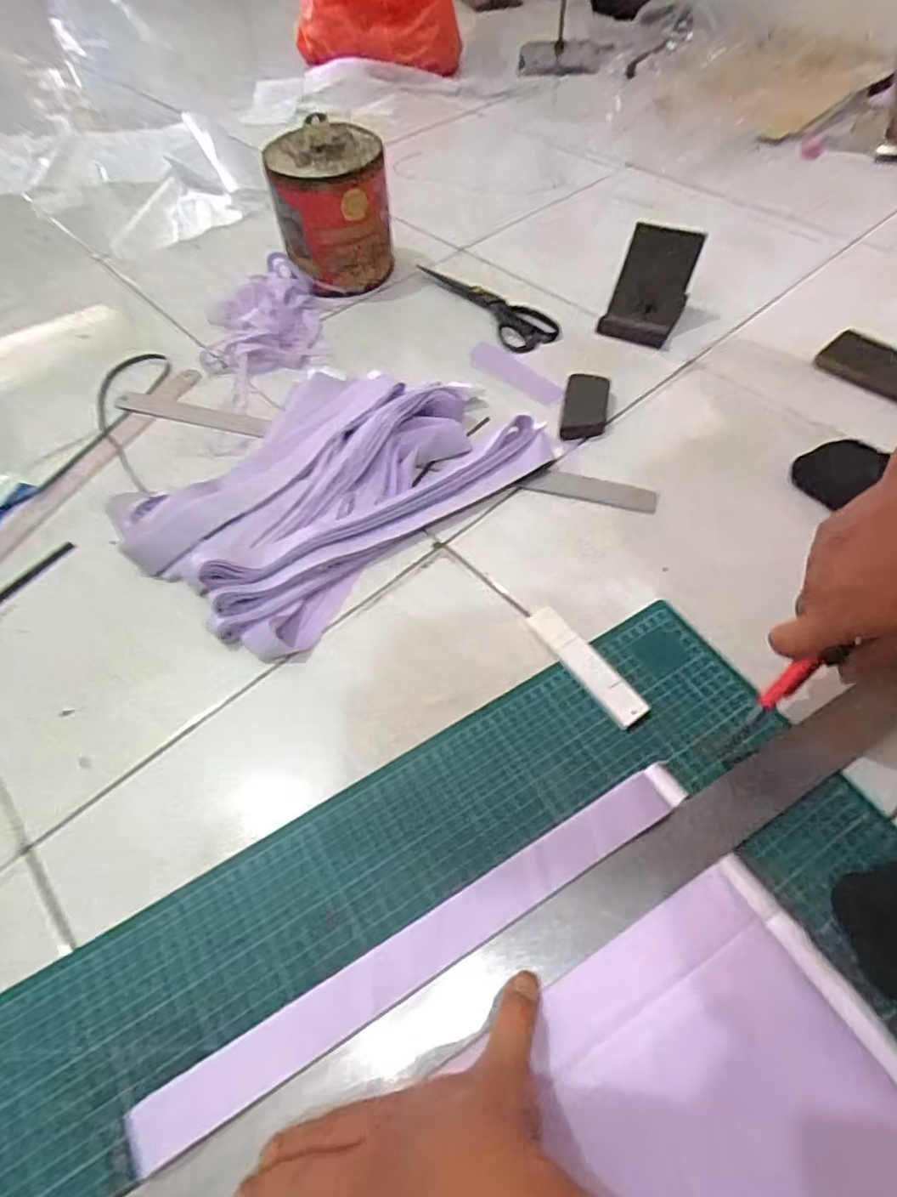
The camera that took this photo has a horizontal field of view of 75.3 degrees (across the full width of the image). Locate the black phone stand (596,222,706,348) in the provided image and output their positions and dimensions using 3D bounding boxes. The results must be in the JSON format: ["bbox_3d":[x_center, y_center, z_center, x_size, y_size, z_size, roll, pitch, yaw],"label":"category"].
[{"bbox_3d":[0.247,-0.381,0.714,0.084,0.092,0.103,27,61,18],"label":"black phone stand"}]

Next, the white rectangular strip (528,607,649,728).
[{"bbox_3d":[0.111,0.052,0.472,0.027,0.009,0.116,-31,61,-17],"label":"white rectangular strip"}]

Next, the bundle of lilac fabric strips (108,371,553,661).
[{"bbox_3d":[-0.122,-0.126,0.585,0.377,0.035,0.277,-38,63,-21],"label":"bundle of lilac fabric strips"}]

